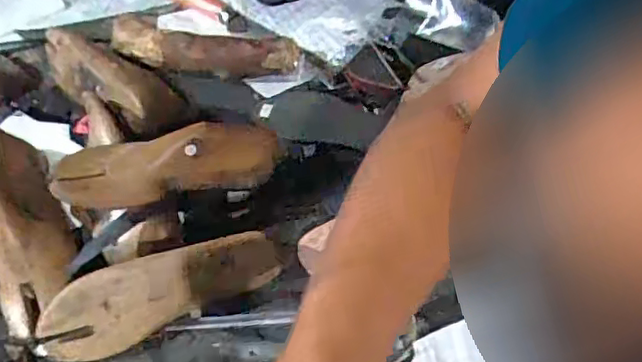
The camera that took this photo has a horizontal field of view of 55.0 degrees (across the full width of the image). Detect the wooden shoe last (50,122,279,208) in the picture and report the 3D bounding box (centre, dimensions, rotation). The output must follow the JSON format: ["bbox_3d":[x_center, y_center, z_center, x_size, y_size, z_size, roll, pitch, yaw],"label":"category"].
[{"bbox_3d":[-0.156,-0.012,0.652,0.226,0.078,0.064,-13,52,-14],"label":"wooden shoe last"}]

